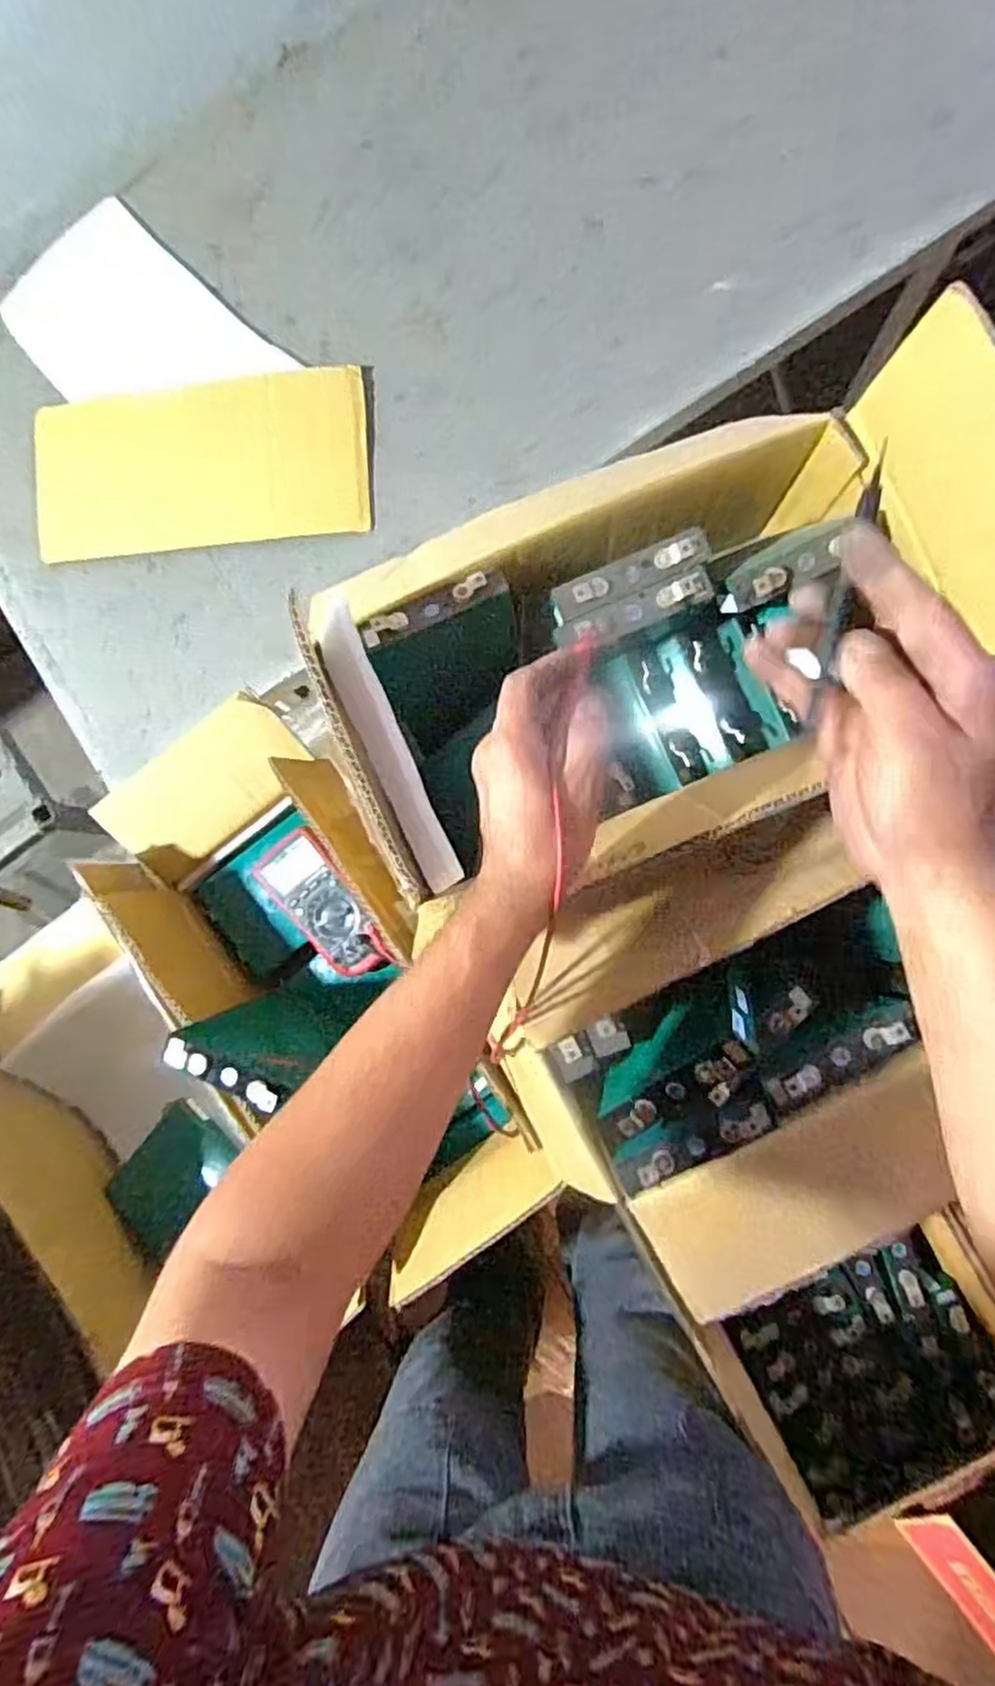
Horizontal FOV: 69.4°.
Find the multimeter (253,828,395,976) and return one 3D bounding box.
[{"bbox_3d":[-0.196,0.073,0.817,0.084,0.033,0.181,-40,84,2],"label":"multimeter"}]

